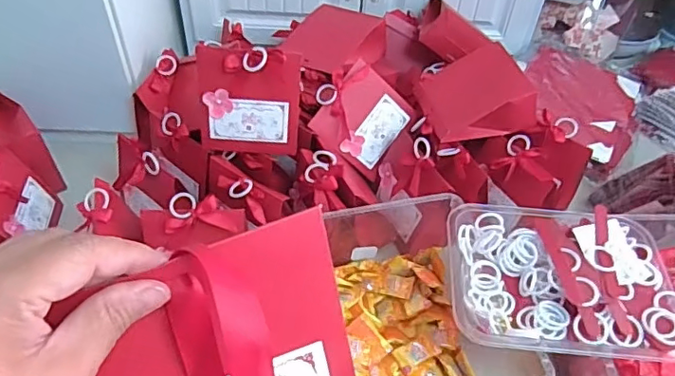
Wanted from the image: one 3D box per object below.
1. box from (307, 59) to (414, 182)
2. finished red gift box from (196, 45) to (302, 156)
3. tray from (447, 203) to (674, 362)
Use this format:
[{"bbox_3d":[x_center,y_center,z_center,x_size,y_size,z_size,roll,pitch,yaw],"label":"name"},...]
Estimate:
[{"bbox_3d":[0.040,-0.126,0.959,0.151,0.170,0.034,-55,29,-1],"label":"box"},{"bbox_3d":[-0.138,-0.130,0.827,0.161,0.177,0.044,-1,47,-4],"label":"finished red gift box"},{"bbox_3d":[0.272,0.105,0.669,0.263,0.056,0.201,8,47,4],"label":"tray"}]

